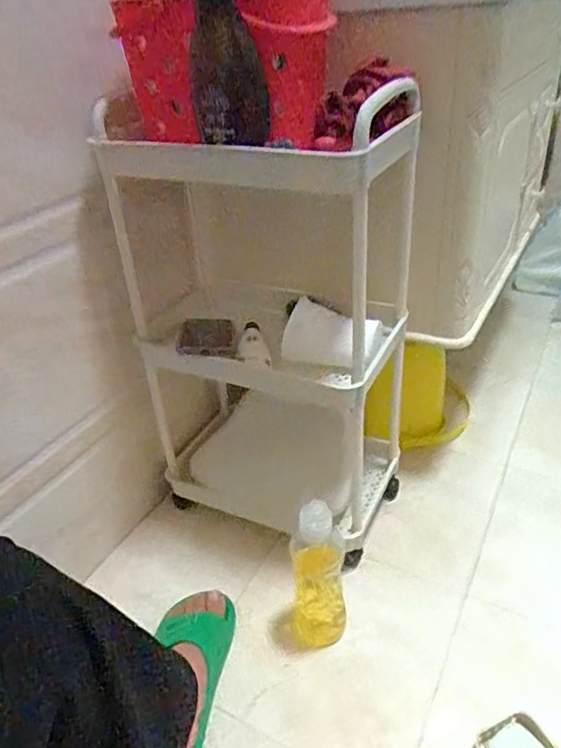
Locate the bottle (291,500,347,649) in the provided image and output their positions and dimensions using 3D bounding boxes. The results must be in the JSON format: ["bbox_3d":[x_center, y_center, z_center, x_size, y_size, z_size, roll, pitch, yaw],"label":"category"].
[{"bbox_3d":[0.048,0.269,0.764,0.075,0.240,0.058,-3,34,3],"label":"bottle"}]

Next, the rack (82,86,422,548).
[{"bbox_3d":[-0.034,-0.065,0.878,0.410,0.607,0.253,12,36,25],"label":"rack"}]

